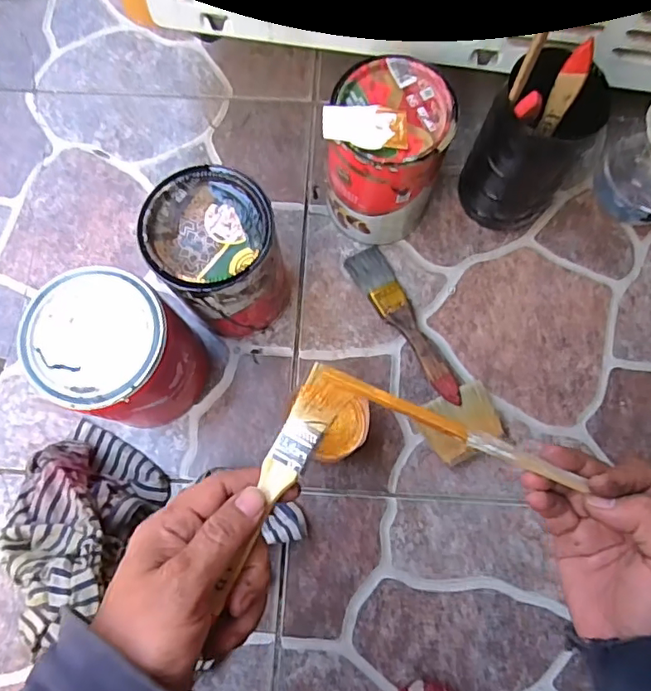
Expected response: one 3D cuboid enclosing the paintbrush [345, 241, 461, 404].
[{"bbox_3d":[0.076,-0.021,0.499,0.037,0.025,0.167,-28,79,-8],"label":"paintbrush"}]

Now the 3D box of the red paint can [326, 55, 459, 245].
[{"bbox_3d":[0.052,-0.161,0.476,0.090,0.136,0.096,0,76,-2],"label":"red paint can"}]

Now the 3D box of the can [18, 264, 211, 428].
[{"bbox_3d":[-0.161,0.011,0.446,0.117,0.135,0.102,29,77,5],"label":"can"}]

